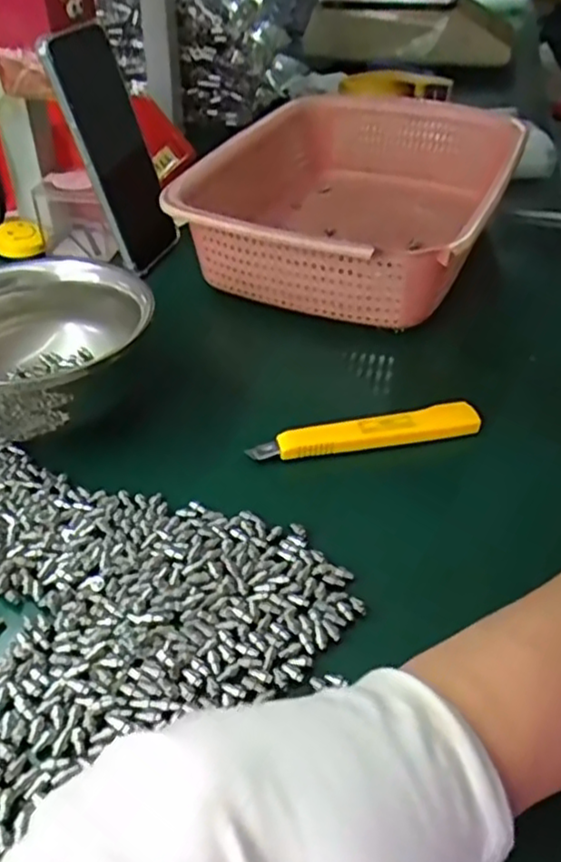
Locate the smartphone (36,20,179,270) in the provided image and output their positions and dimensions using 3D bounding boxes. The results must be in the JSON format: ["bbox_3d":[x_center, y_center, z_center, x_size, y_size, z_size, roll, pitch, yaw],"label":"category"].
[{"bbox_3d":[-0.122,-0.208,0.519,0.013,0.168,0.085,-4,37,21],"label":"smartphone"}]

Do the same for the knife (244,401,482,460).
[{"bbox_3d":[0.048,0.001,0.379,0.125,0.012,0.017,-9,40,-12],"label":"knife"}]

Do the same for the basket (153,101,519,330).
[{"bbox_3d":[0.060,-0.185,0.549,0.219,0.069,0.295,15,41,17],"label":"basket"}]

